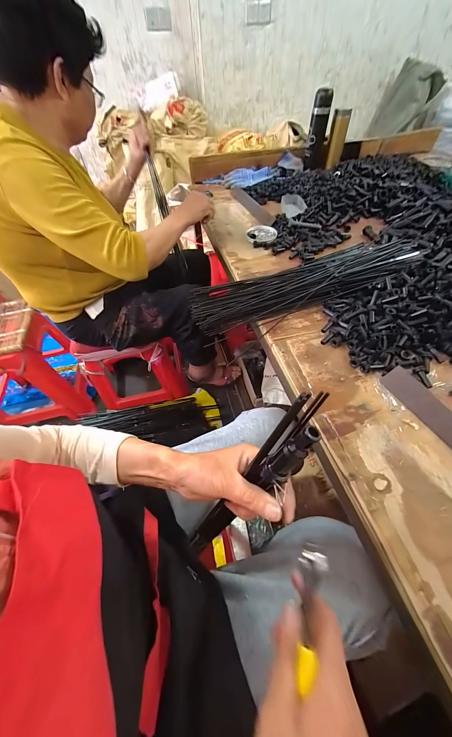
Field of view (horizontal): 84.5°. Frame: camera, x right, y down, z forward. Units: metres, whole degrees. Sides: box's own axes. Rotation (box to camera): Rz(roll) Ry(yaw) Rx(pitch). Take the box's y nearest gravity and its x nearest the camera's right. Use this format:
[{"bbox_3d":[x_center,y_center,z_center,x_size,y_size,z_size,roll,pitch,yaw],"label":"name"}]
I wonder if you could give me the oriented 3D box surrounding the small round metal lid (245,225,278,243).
[{"bbox_3d":[0.102,-0.396,0.736,0.087,0.020,0.079,-32,61,-22],"label":"small round metal lid"}]

